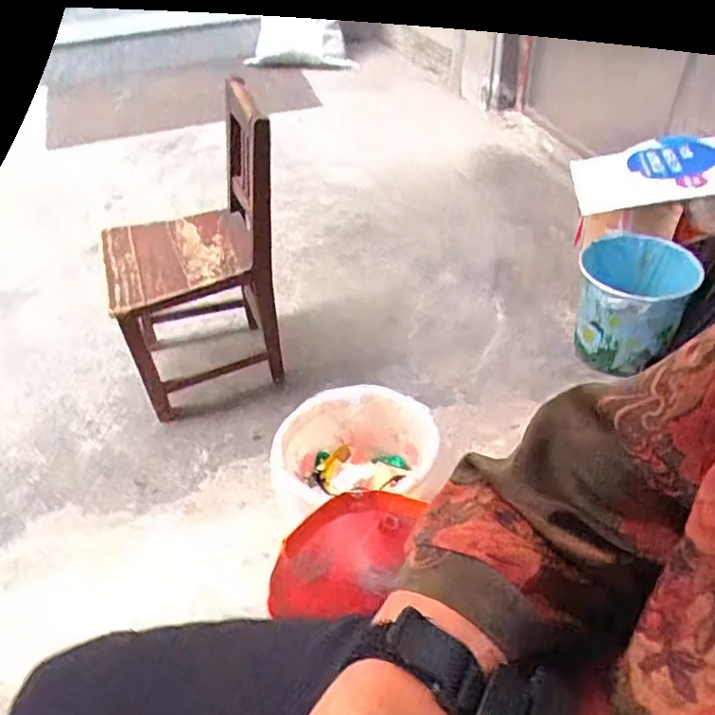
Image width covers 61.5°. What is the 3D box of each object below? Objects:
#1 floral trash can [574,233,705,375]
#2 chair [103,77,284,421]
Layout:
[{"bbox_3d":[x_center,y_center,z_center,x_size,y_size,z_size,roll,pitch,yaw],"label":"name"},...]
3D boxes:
[{"bbox_3d":[0.523,-0.102,1.173,0.201,0.205,0.186,20,47,24],"label":"floral trash can"},{"bbox_3d":[-0.318,-0.195,1.191,0.346,0.526,0.277,-19,44,-16],"label":"chair"}]

